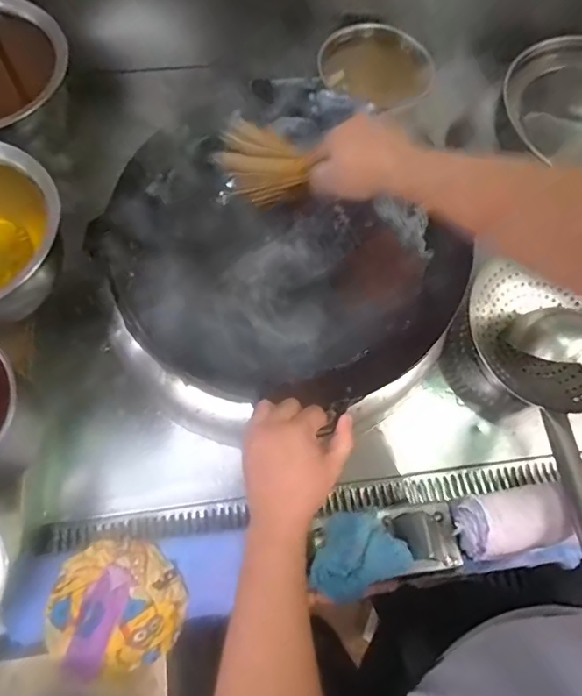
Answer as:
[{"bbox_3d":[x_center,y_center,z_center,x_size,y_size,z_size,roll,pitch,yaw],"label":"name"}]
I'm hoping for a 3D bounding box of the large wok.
[{"bbox_3d":[-0.026,-0.132,0.649,0.365,0.112,0.389,-26,70,-13],"label":"large wok"}]

